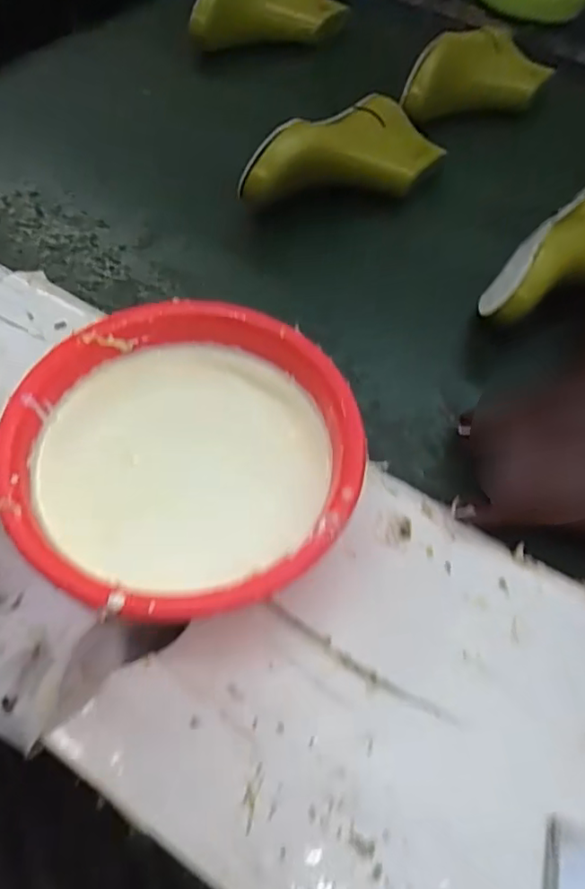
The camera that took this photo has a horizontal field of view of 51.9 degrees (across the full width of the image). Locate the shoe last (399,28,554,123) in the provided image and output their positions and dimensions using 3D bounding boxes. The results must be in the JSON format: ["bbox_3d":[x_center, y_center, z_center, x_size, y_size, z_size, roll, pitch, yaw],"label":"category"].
[{"bbox_3d":[0.212,-0.440,0.717,0.221,0.068,0.057,-17,60,-13],"label":"shoe last"}]

